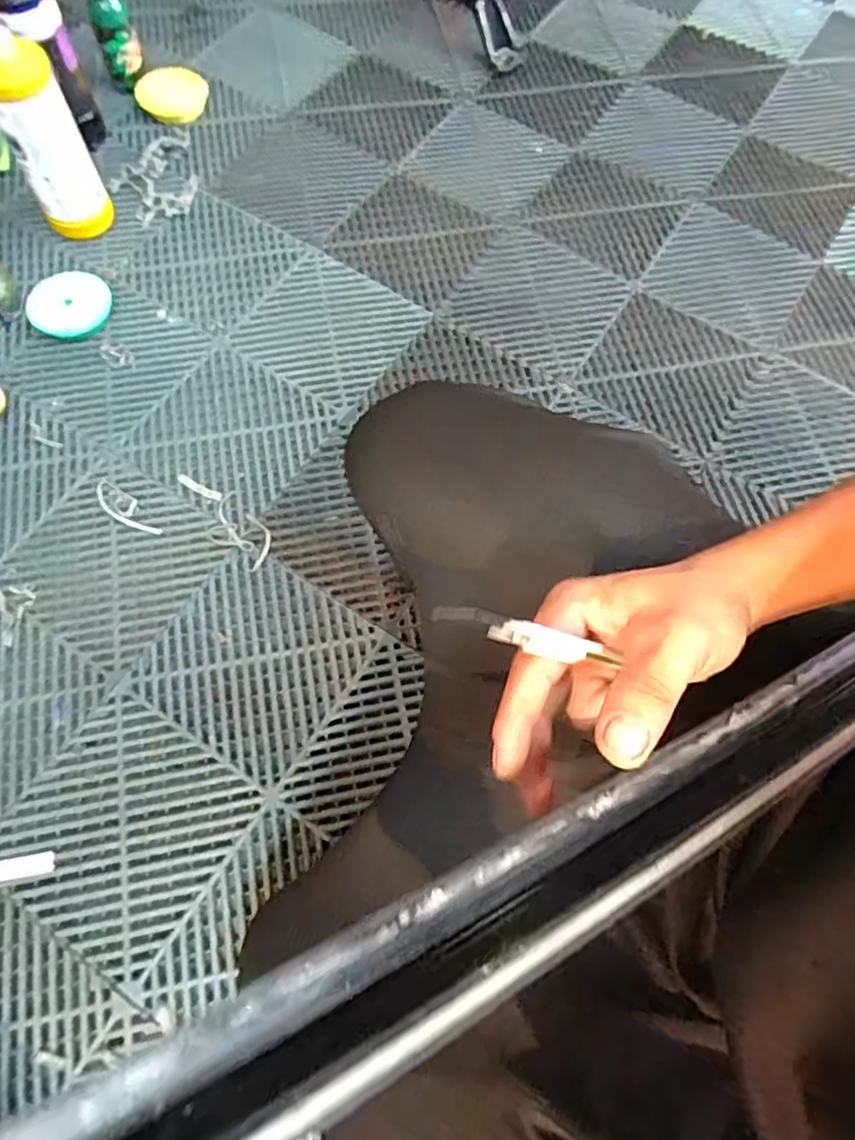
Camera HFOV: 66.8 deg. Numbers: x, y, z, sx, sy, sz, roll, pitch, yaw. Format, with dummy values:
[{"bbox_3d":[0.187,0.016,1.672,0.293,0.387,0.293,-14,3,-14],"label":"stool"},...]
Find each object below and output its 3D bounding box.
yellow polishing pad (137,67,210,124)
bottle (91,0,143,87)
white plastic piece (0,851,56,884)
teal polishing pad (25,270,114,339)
[{"bbox_3d":[-0.381,-0.703,0.955,0.095,0.024,0.093,16,69,3],"label":"yellow polishing pad"},{"bbox_3d":[-0.435,-0.753,0.899,0.054,0.160,0.058,-21,71,-10],"label":"bottle"},{"bbox_3d":[-0.375,0.274,0.595,0.063,0.004,0.020,-12,70,-7],"label":"white plastic piece"},{"bbox_3d":[-0.445,-0.331,0.813,0.091,0.033,0.100,-3,69,-4],"label":"teal polishing pad"}]

